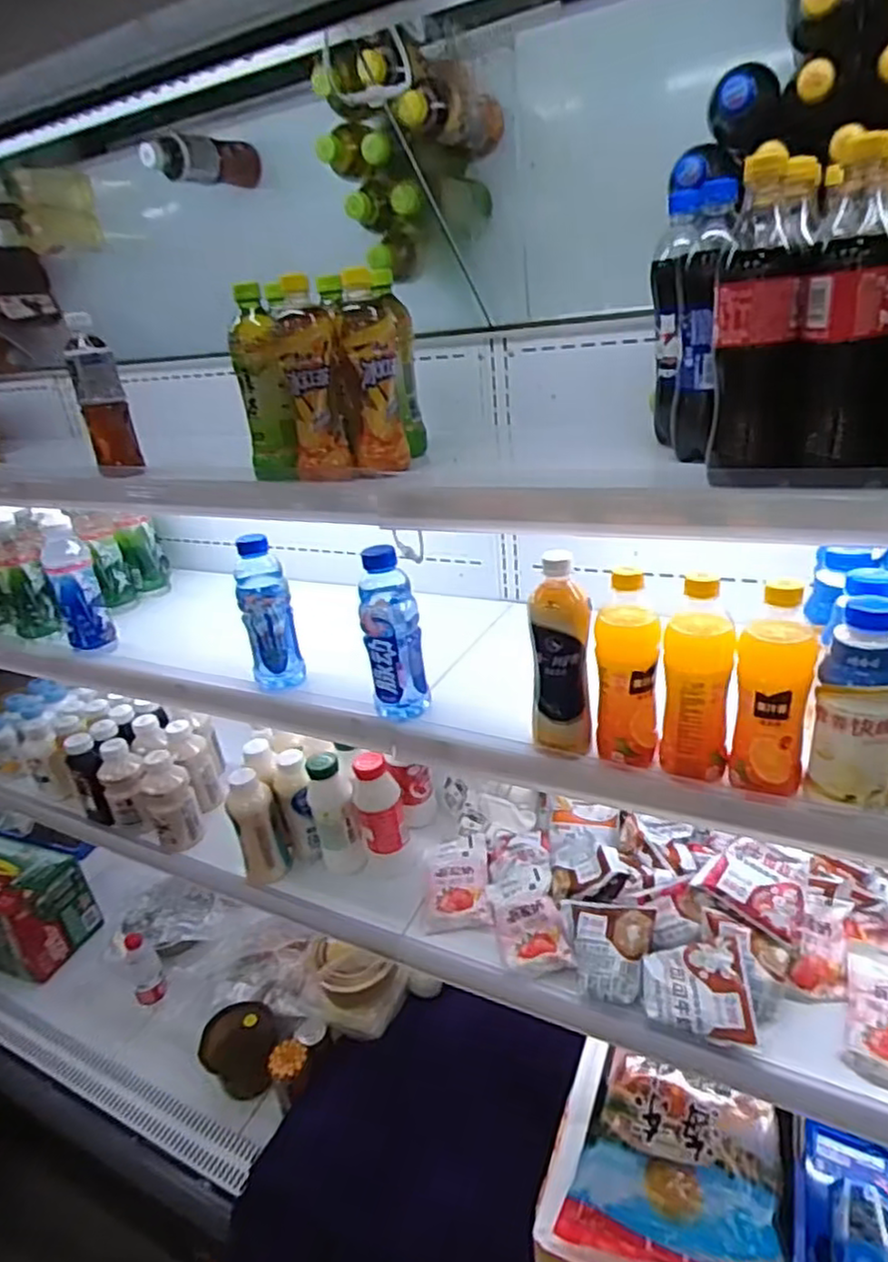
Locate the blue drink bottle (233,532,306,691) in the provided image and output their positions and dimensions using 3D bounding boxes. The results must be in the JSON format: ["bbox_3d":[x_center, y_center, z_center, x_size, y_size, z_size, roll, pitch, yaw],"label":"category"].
[{"bbox_3d":[-0.233,-0.020,0.919,0.062,0.205,0.057,-8,24,-3],"label":"blue drink bottle"}]

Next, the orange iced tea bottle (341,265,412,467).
[{"bbox_3d":[-0.081,-0.289,0.785,0.060,0.199,0.071,-6,24,1],"label":"orange iced tea bottle"}]

